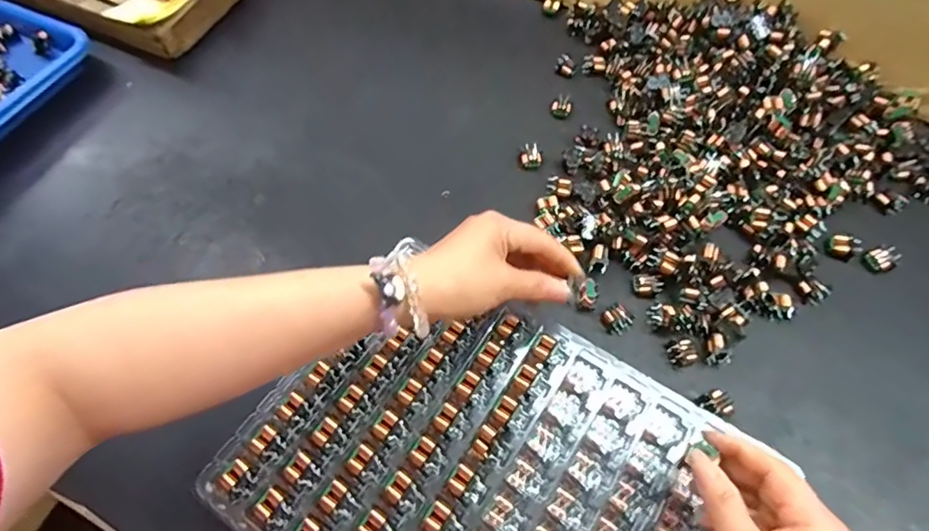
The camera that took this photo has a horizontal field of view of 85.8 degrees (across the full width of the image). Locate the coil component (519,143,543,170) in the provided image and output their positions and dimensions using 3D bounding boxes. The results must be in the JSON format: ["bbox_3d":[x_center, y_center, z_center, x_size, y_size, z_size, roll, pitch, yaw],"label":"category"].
[{"bbox_3d":[0.065,-0.106,0.486,0.022,0.016,0.019,4,63,3],"label":"coil component"}]

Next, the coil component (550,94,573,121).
[{"bbox_3d":[0.100,-0.163,0.516,0.023,0.019,0.016,14,64,8],"label":"coil component"}]

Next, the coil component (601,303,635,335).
[{"bbox_3d":[0.125,0.045,0.410,0.021,0.013,0.021,-37,68,-16],"label":"coil component"}]

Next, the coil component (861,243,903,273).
[{"bbox_3d":[0.362,-0.005,0.433,0.025,0.011,0.021,-21,64,-9],"label":"coil component"}]

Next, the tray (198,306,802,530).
[{"bbox_3d":[0.025,0.145,0.339,0.320,0.028,0.234,30,66,19],"label":"tray"}]

